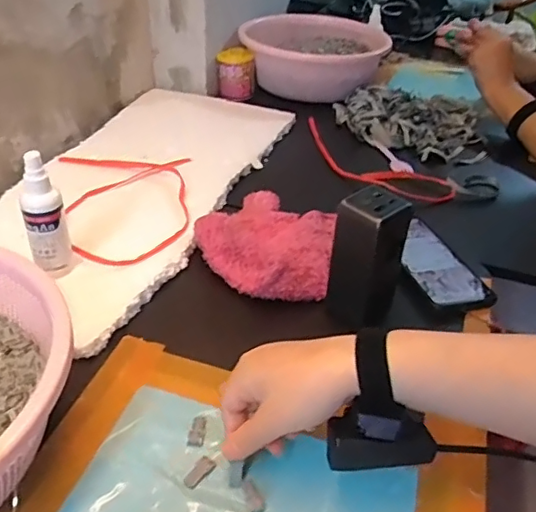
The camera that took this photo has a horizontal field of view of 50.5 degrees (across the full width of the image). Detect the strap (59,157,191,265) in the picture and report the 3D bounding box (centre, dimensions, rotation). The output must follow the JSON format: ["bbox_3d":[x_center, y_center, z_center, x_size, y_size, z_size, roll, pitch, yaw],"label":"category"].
[{"bbox_3d":[-0.178,-0.064,0.679,0.164,0.015,0.228,-1,37,-6],"label":"strap"}]

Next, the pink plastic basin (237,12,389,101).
[{"bbox_3d":[0.079,-0.352,0.984,0.250,0.091,0.149,8,37,7],"label":"pink plastic basin"}]

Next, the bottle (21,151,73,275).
[{"bbox_3d":[-0.212,-0.034,0.539,0.034,0.128,0.026,0,37,-5],"label":"bottle"}]

